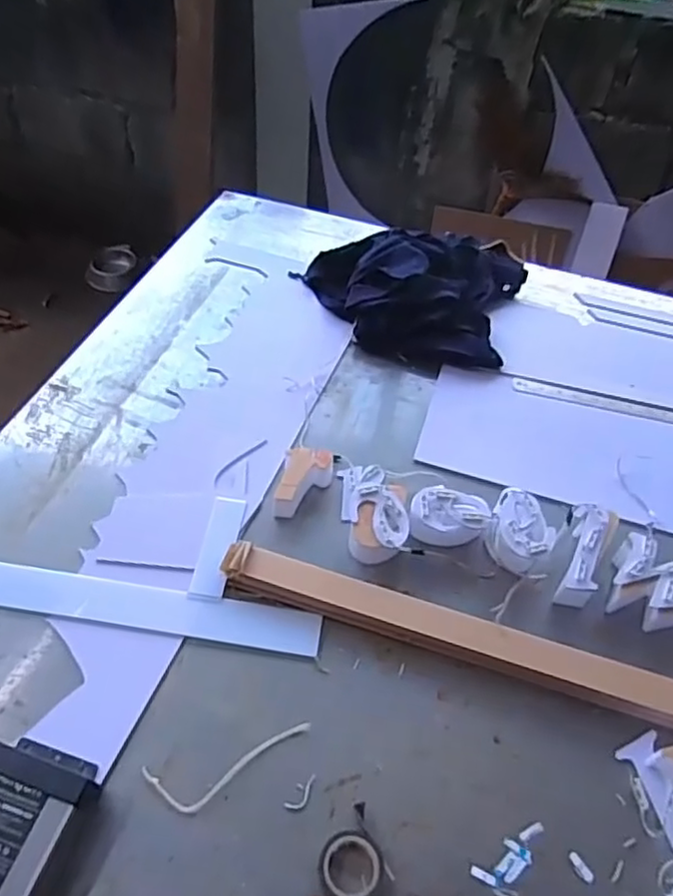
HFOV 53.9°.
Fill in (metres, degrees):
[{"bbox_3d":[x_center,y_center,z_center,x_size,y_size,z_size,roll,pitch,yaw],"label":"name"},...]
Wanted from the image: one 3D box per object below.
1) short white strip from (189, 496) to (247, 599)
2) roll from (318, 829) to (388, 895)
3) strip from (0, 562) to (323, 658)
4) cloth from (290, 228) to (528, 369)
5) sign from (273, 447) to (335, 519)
[{"bbox_3d":[-0.140,0.115,0.792,0.039,0.008,0.133,7,51,2],"label":"short white strip"},{"bbox_3d":[0.016,0.373,0.590,0.061,0.015,0.056,2,51,-2],"label":"roll"},{"bbox_3d":[-0.244,0.175,0.741,0.453,0.009,0.056,9,51,3],"label":"strip"},{"bbox_3d":[0.126,-0.286,1.100,0.338,0.094,0.323,16,52,10],"label":"cloth"},{"bbox_3d":[-0.040,0.045,0.833,0.060,0.042,0.090,10,50,4],"label":"sign"}]

